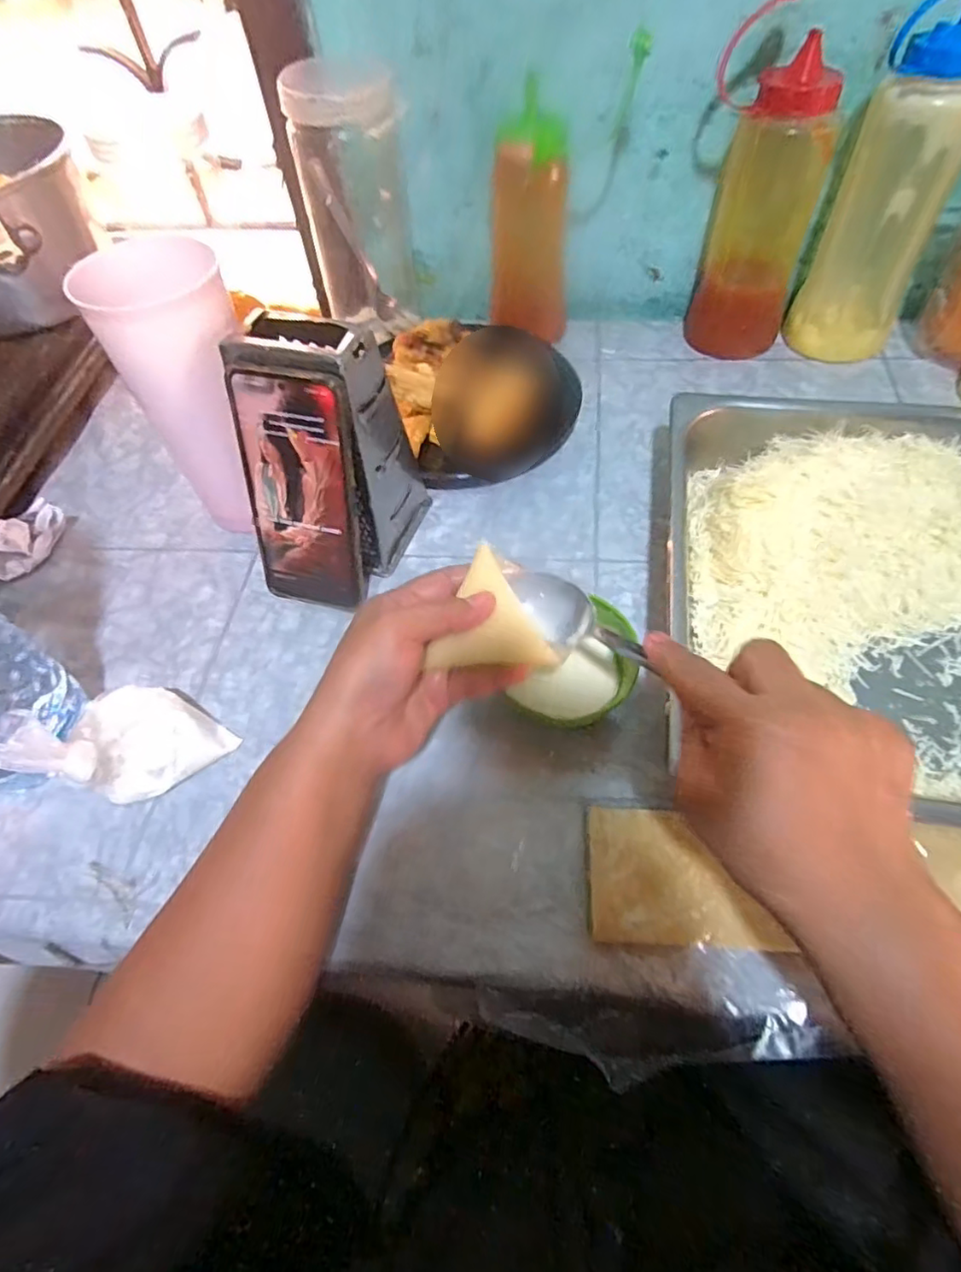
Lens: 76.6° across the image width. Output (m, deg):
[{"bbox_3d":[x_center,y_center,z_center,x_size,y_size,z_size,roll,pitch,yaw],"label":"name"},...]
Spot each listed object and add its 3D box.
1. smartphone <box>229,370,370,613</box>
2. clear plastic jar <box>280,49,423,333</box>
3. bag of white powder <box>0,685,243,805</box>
[{"bbox_3d":[-0.119,-0.093,0.412,0.080,0.164,0.016,14,39,13],"label":"smartphone"},{"bbox_3d":[-0.111,-0.391,0.559,0.084,0.192,0.088,-2,57,3],"label":"clear plastic jar"},{"bbox_3d":[-0.217,0.061,0.364,0.073,0.078,0.090,31,64,21],"label":"bag of white powder"}]

